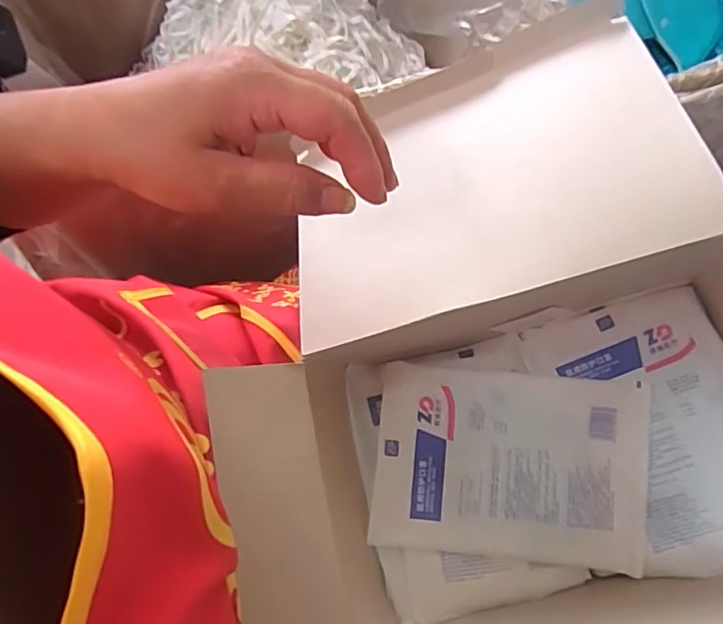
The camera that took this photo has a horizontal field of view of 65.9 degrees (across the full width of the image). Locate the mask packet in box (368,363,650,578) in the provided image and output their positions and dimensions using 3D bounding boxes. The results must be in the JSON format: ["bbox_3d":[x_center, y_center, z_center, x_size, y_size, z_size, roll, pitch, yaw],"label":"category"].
[{"bbox_3d":[0.107,0.109,0.400,0.187,0.025,0.128,6,72,1],"label":"mask packet in box"}]

